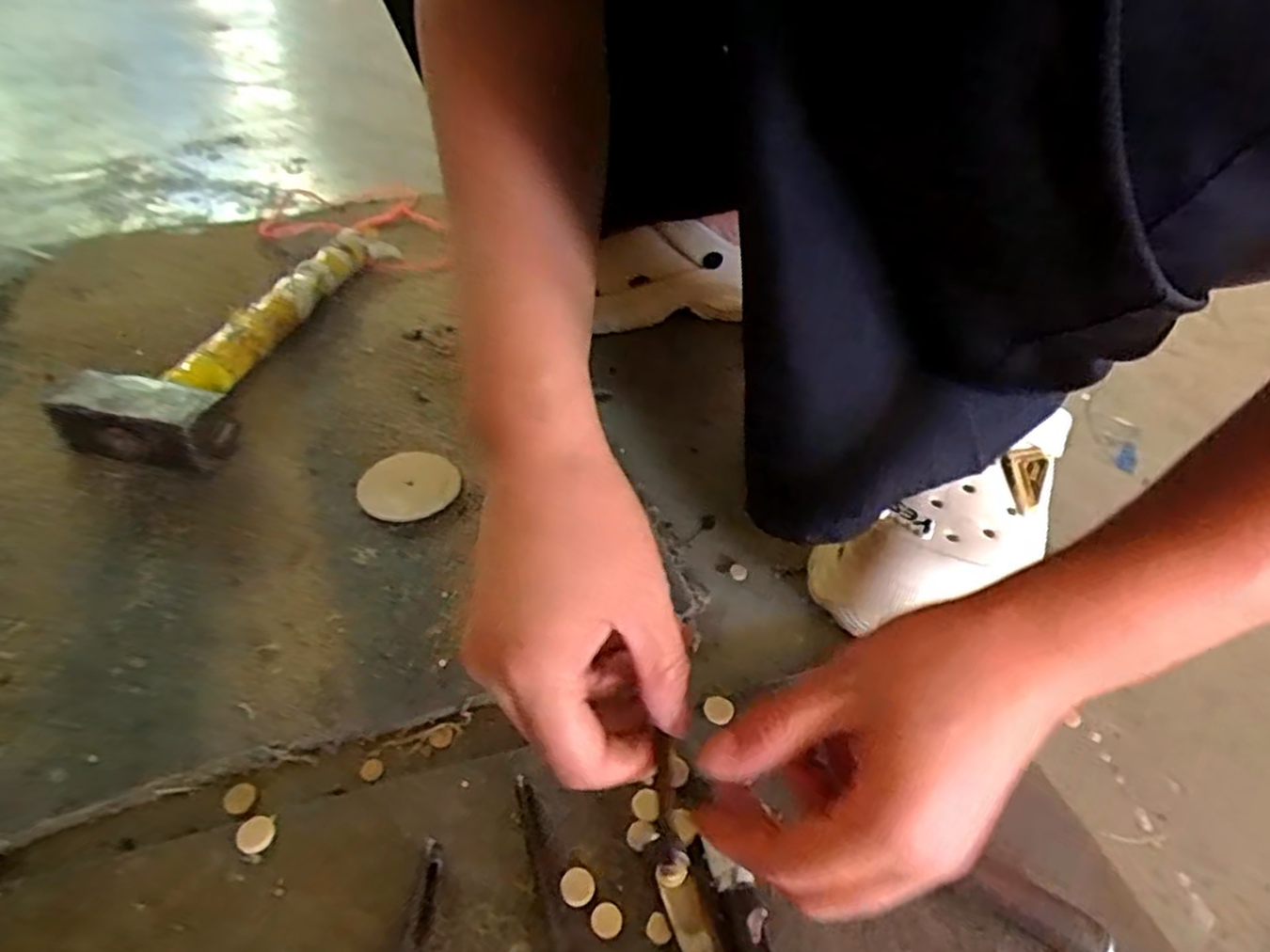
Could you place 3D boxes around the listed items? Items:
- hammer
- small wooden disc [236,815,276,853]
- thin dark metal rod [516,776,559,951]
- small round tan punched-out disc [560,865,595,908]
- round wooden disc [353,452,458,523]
[{"bbox_3d":[-0.282,-0.110,0.520,0.092,0.042,0.278,6,44,3],"label":"hammer"},{"bbox_3d":[-0.152,0.144,0.290,0.013,0.004,0.014,2,44,-2],"label":"small wooden disc"},{"bbox_3d":[-0.035,0.158,0.282,0.006,0.006,0.082,-11,46,-15],"label":"thin dark metal rod"},{"bbox_3d":[-0.022,0.161,0.284,0.013,0.004,0.014,2,44,-2],"label":"small round tan punched-out disc"},{"bbox_3d":[-0.139,0.004,0.441,0.058,0.005,0.052,-18,48,-21],"label":"round wooden disc"}]

